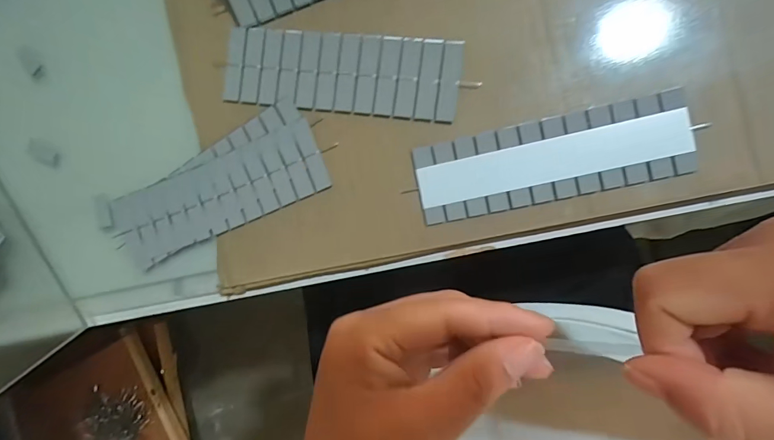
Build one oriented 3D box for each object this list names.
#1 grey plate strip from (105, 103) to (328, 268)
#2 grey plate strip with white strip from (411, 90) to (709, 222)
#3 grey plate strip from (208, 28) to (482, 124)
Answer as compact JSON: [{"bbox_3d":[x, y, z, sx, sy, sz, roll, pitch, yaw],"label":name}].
[{"bbox_3d":[-0.100,-0.016,0.226,0.134,0.004,0.049,-23,87,9],"label":"grey plate strip"},{"bbox_3d":[0.078,-0.029,0.198,0.126,0.004,0.039,-11,89,9],"label":"grey plate strip with white strip"},{"bbox_3d":[-0.026,-0.078,0.212,0.126,0.004,0.040,8,92,9],"label":"grey plate strip"}]

